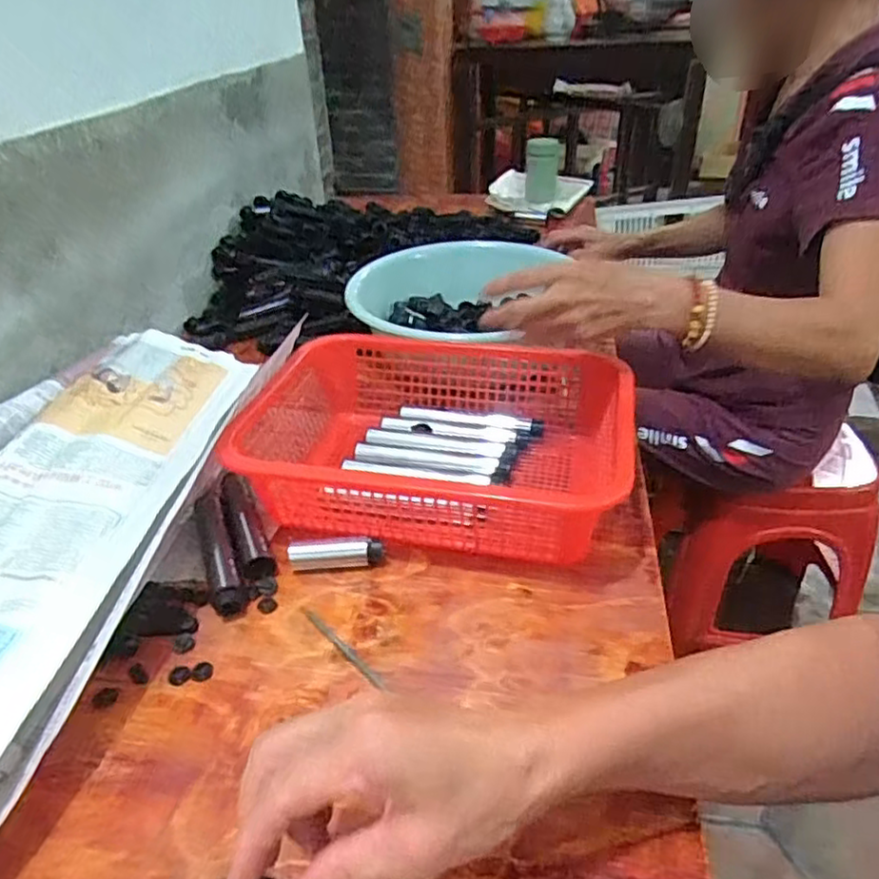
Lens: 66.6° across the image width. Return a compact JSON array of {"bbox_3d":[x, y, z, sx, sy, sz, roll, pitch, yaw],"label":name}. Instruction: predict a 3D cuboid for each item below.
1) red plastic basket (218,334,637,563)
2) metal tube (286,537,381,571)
[{"bbox_3d":[-0.017,0.002,0.635,0.354,0.098,0.248,6,34,12],"label":"red plastic basket"},{"bbox_3d":[-0.087,0.096,0.563,0.077,0.027,0.023,-3,34,-1],"label":"metal tube"}]

